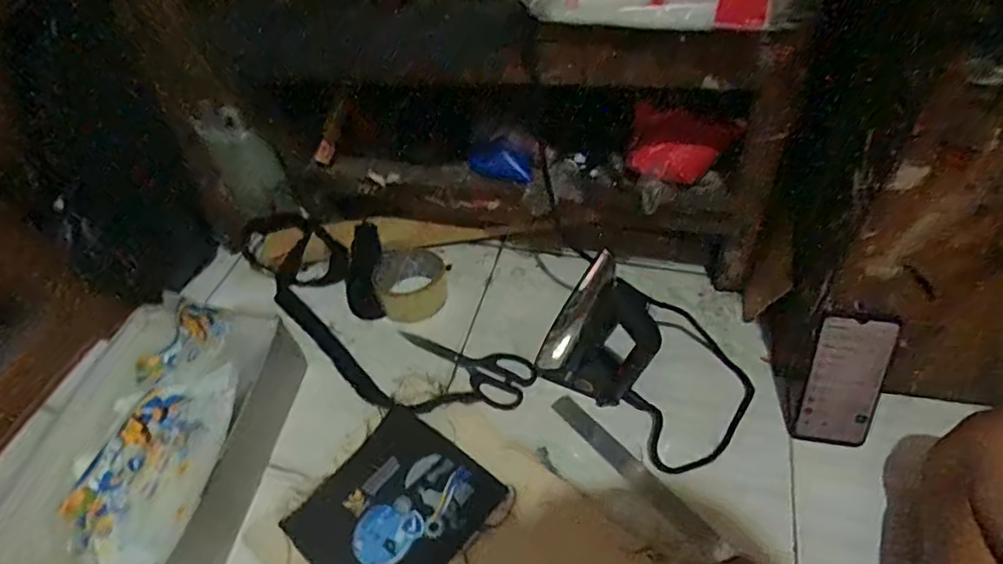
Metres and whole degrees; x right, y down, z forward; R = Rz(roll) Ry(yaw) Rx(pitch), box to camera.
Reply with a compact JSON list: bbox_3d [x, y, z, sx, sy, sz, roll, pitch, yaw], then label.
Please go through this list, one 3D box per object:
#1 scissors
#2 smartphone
[{"bbox_3d":[-0.045,0.098,0.764,0.185,0.012,0.076,26,57,26],"label":"scissors"},{"bbox_3d":[0.356,0.105,0.622,0.074,0.152,0.017,5,26,11],"label":"smartphone"}]

